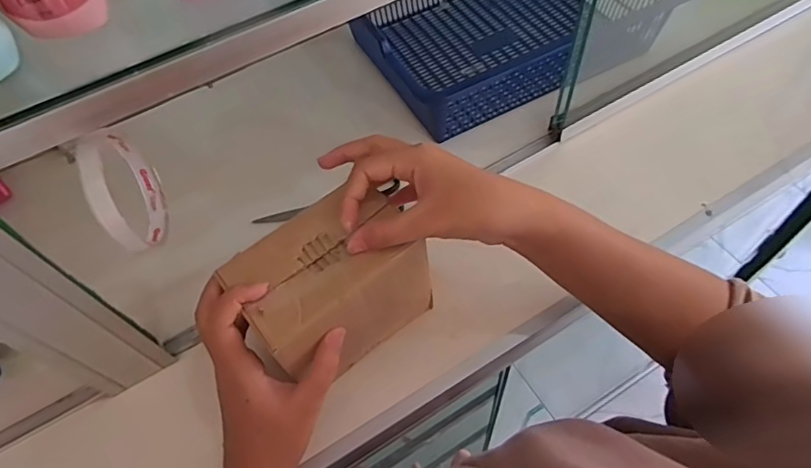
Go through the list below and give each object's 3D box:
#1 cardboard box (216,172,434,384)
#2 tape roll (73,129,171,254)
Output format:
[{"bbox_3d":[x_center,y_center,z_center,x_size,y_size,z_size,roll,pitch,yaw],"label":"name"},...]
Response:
[{"bbox_3d":[-0.054,0.046,0.405,0.129,0.108,0.097,-37,63,-18],"label":"cardboard box"},{"bbox_3d":[-0.184,-0.032,0.339,0.015,0.087,0.091,-15,59,-5],"label":"tape roll"}]

